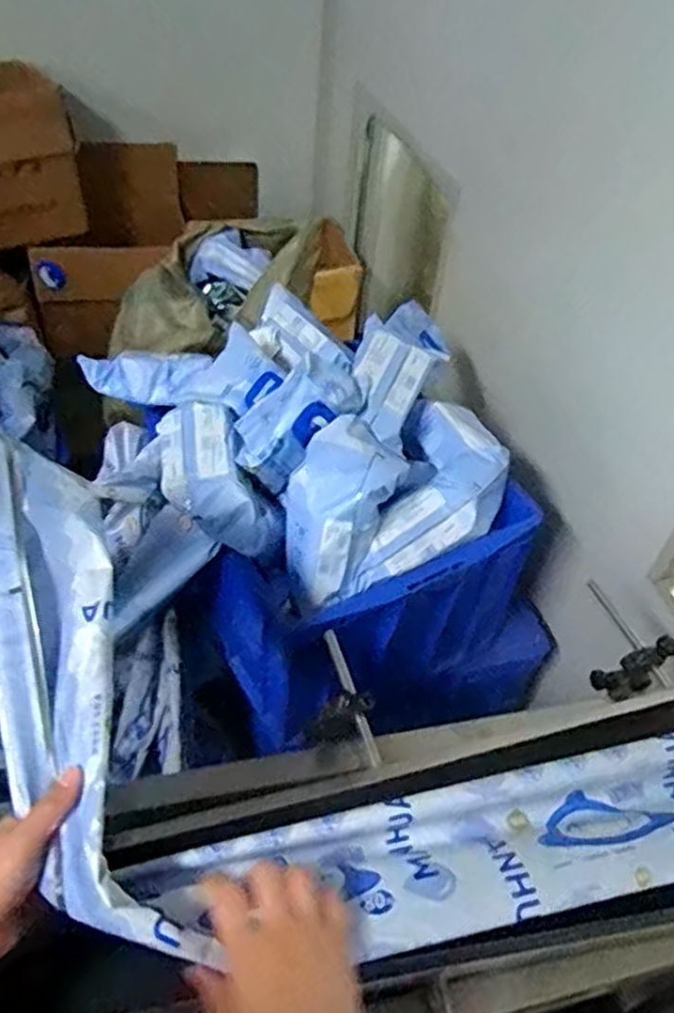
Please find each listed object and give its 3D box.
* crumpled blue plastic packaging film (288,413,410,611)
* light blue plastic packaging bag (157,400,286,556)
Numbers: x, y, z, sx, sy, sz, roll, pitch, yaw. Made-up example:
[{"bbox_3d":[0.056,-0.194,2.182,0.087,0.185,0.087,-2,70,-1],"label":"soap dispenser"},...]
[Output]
[{"bbox_3d":[-0.007,0.014,1.053,0.139,0.273,0.080,26,11,15],"label":"crumpled blue plastic packaging film"},{"bbox_3d":[-0.179,-0.038,1.057,0.134,0.085,0.269,-27,81,-29],"label":"light blue plastic packaging bag"}]

